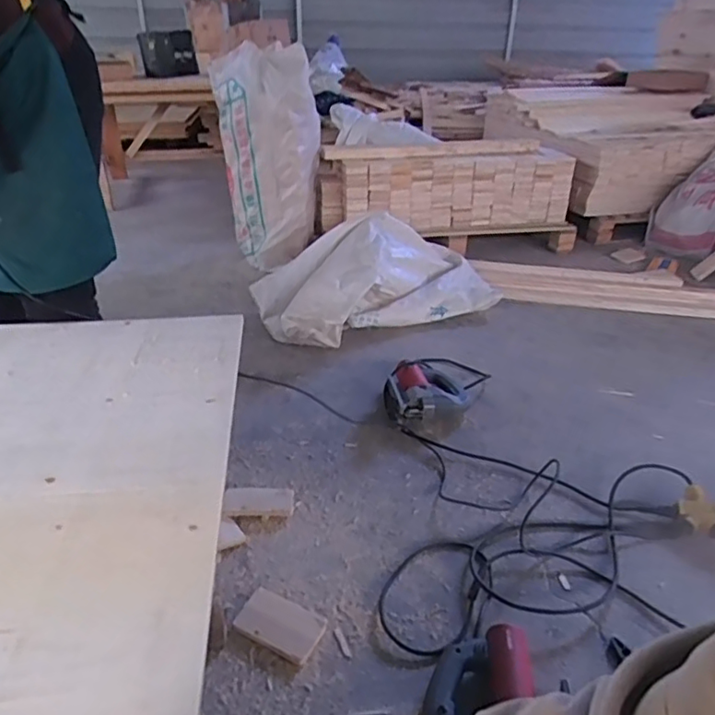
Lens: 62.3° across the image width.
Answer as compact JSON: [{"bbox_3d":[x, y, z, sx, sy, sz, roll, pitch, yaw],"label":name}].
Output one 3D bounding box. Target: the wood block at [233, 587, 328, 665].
[{"bbox_3d":[-0.130,0.451,1.004,0.145,0.012,0.090,15,32,24],"label":"wood block"}]

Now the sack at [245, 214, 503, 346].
[{"bbox_3d":[0.072,-0.289,1.959,0.772,0.295,0.354,-13,32,-23],"label":"sack"}]

